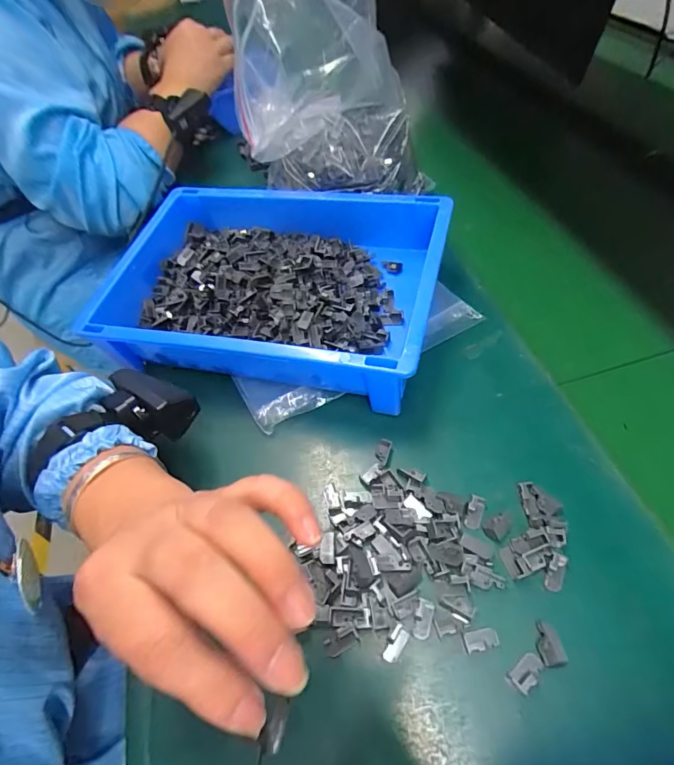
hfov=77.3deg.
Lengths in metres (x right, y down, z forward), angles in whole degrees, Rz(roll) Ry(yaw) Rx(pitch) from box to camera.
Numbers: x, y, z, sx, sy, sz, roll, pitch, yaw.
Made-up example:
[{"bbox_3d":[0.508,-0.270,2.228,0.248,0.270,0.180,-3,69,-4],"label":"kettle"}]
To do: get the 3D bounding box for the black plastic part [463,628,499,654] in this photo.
[{"bbox_3d":[0.087,0.155,0.254,0.020,0.004,0.011,-11,54,-3],"label":"black plastic part"}]

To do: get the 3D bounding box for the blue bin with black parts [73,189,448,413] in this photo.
[{"bbox_3d":[-0.062,-0.099,0.407,0.302,0.068,0.212,11,56,12],"label":"blue bin with black parts"}]

